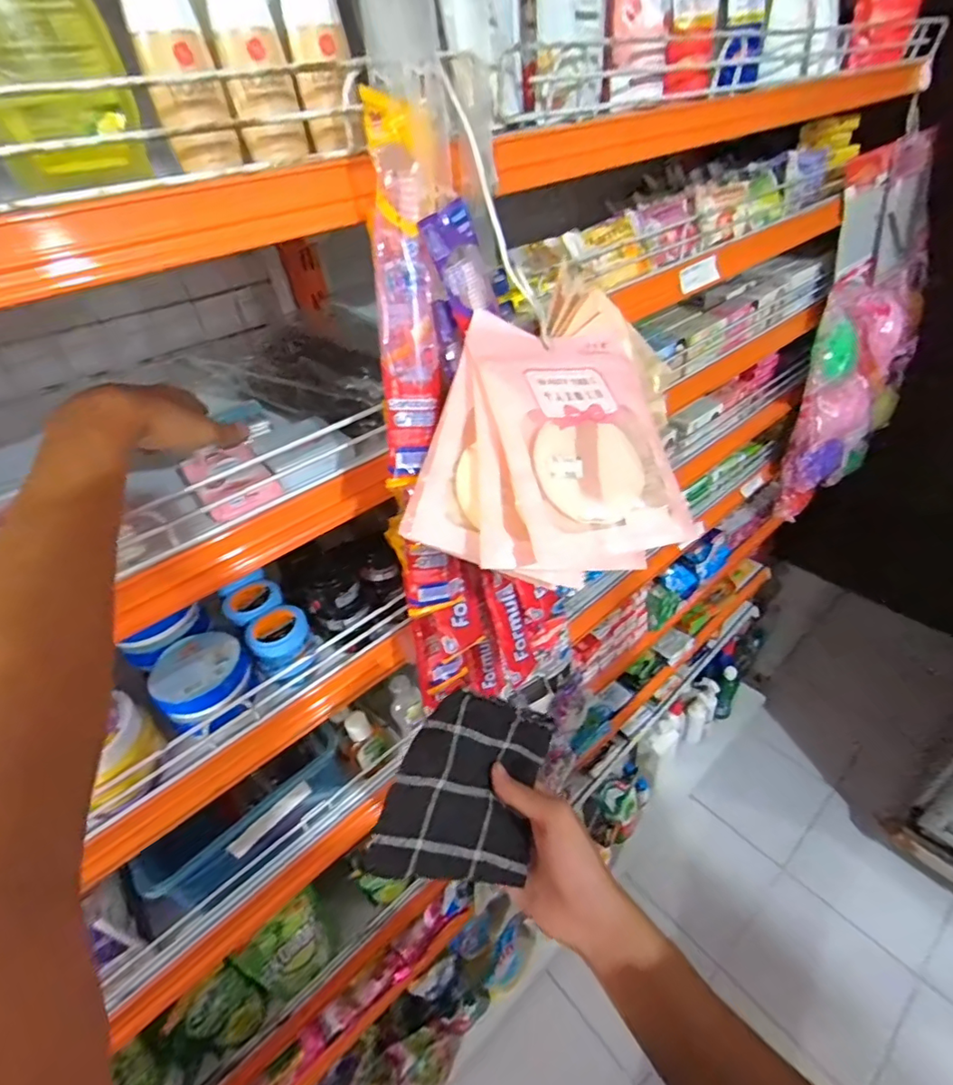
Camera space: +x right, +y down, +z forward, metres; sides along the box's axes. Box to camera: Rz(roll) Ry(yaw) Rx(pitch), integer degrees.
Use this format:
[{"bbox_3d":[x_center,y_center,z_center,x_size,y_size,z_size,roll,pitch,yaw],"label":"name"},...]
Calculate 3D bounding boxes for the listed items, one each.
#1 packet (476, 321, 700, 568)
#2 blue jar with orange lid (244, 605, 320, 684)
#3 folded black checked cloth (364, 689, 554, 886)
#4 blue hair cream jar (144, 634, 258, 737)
[{"bbox_3d":[0.073,-0.074,0.358,0.123,0.018,0.168,-9,73,-21],"label":"packet"},{"bbox_3d":[-0.182,0.099,0.509,0.054,0.062,0.050,-5,39,4],"label":"blue jar with orange lid"},{"bbox_3d":[-0.008,0.175,0.382,0.105,0.023,0.123,16,72,-5],"label":"folded black checked cloth"},{"bbox_3d":[-0.239,0.123,0.472,0.075,0.052,0.074,-5,39,4],"label":"blue hair cream jar"}]

